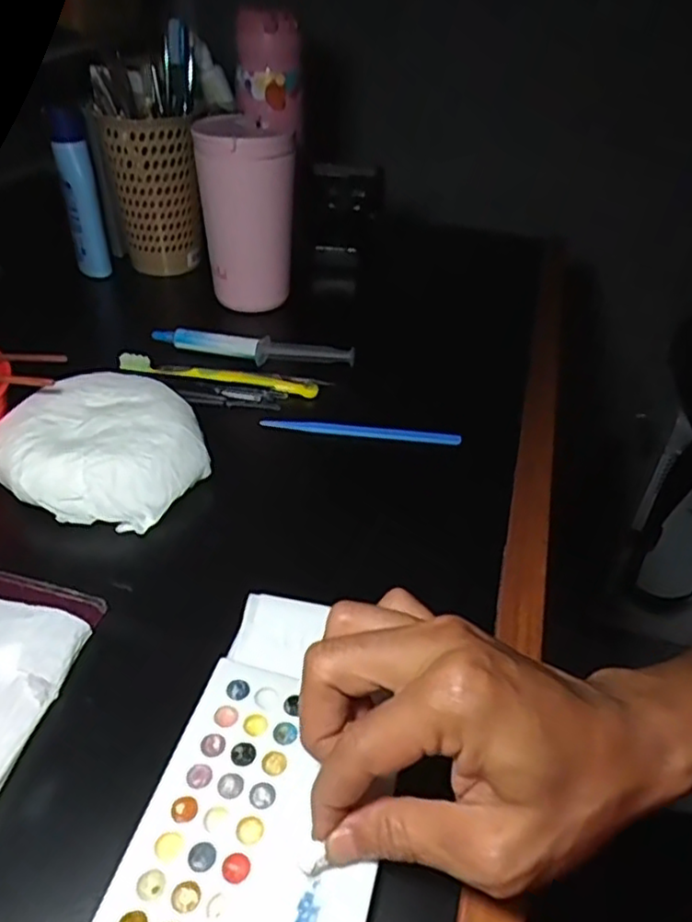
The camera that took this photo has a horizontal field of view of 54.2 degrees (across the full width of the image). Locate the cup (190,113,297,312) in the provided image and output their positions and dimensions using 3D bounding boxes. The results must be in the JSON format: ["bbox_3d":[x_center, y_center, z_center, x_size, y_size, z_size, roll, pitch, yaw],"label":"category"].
[{"bbox_3d":[-0.084,-0.209,0.585,0.078,0.146,0.074,3,39,-2],"label":"cup"}]

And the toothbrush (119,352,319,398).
[{"bbox_3d":[-0.098,-0.068,0.520,0.154,0.016,0.019,8,39,5],"label":"toothbrush"}]

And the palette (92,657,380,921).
[{"bbox_3d":[-0.035,0.150,0.257,0.092,0.004,0.148,11,40,11],"label":"palette"}]

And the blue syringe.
[{"bbox_3d":[-0.076,-0.094,0.549,0.169,0.014,0.021,12,39,9],"label":"blue syringe"}]

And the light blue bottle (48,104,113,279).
[{"bbox_3d":[-0.246,-0.245,0.626,0.031,0.141,0.035,-10,41,-17],"label":"light blue bottle"}]

